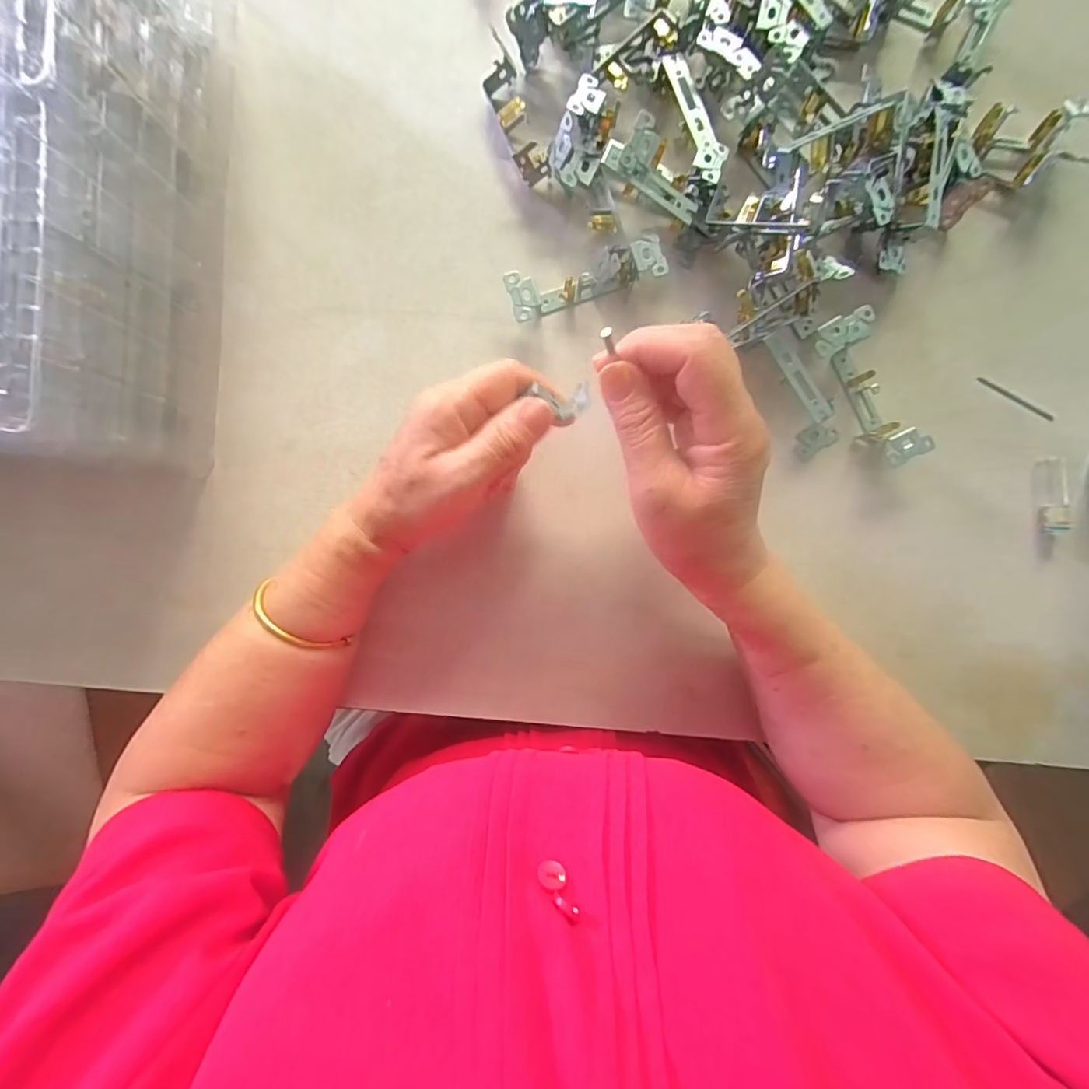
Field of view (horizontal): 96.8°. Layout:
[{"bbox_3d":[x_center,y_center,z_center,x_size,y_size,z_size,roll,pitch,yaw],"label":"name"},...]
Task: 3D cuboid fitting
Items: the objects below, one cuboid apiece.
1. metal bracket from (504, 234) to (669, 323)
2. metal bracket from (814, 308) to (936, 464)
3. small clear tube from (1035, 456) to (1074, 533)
[{"bbox_3d":[0.027,-0.179,0.328,0.103,0.026,0.029,-18,92,1],"label":"metal bracket"},{"bbox_3d":[0.219,-0.103,0.330,0.040,0.024,0.104,-28,92,1],"label":"metal bracket"},{"bbox_3d":[0.361,-0.034,0.341,0.019,0.010,0.053,-4,92,0],"label":"small clear tube"}]

